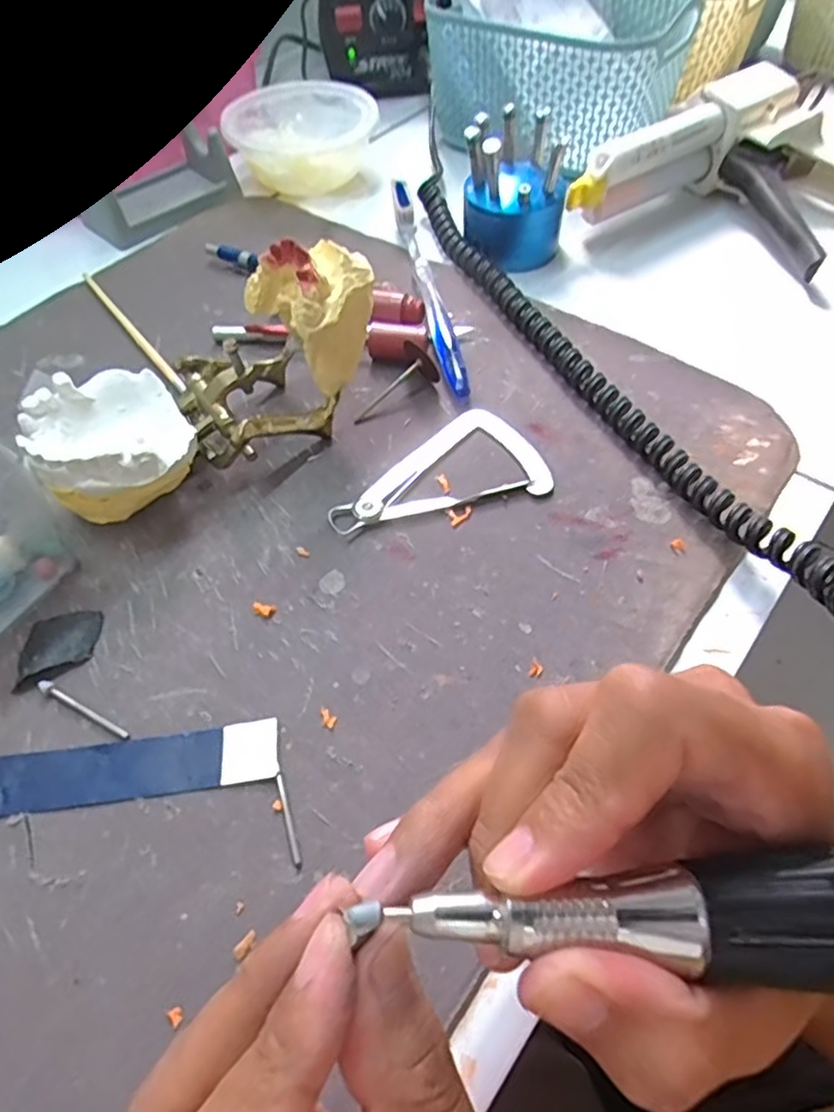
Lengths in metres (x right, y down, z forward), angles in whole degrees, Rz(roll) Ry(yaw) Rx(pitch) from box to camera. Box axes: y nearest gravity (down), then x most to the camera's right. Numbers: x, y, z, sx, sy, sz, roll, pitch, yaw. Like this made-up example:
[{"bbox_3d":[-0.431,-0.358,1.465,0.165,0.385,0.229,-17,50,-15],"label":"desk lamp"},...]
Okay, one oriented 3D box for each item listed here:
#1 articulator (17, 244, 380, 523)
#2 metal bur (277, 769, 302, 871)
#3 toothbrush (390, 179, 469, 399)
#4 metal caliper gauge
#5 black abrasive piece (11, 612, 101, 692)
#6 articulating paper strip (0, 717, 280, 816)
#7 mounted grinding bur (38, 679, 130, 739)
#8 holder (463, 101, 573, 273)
[{"bbox_3d":[-0.092,-0.075,0.289,0.153,0.074,0.073,-36,61,-21],"label":"articulator"},{"bbox_3d":[-0.042,0.085,0.217,0.004,0.004,0.031,-18,56,-11],"label":"metal bur"},{"bbox_3d":[0.005,-0.156,0.378,0.011,0.021,0.184,-9,55,-5],"label":"toothbrush"},{"bbox_3d":[0.007,-0.042,0.305,0.098,0.005,0.058,-14,55,-8],"label":"metal caliper gauge"},{"bbox_3d":[-0.137,0.035,0.255,0.027,0.005,0.029,-7,55,-3],"label":"black abrasive piece"},{"bbox_3d":[-0.099,0.072,0.228,0.101,0.004,0.021,-7,55,-3],"label":"articulating paper strip"},{"bbox_3d":[-0.120,0.055,0.241,0.042,0.004,0.004,24,59,18],"label":"mounted grinding bur"},{"bbox_3d":[0.058,-0.216,0.391,0.058,0.066,0.059,7,55,7],"label":"holder"}]

